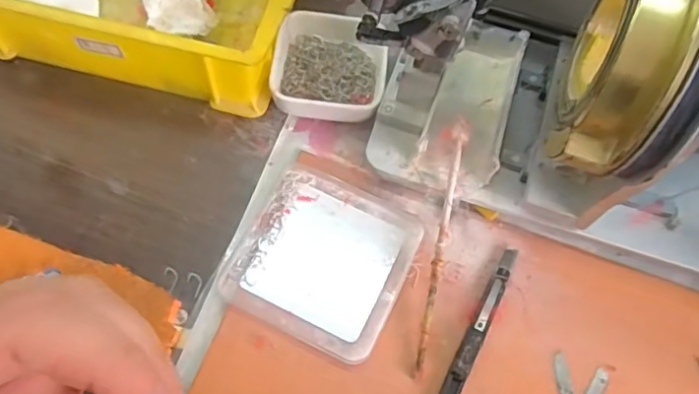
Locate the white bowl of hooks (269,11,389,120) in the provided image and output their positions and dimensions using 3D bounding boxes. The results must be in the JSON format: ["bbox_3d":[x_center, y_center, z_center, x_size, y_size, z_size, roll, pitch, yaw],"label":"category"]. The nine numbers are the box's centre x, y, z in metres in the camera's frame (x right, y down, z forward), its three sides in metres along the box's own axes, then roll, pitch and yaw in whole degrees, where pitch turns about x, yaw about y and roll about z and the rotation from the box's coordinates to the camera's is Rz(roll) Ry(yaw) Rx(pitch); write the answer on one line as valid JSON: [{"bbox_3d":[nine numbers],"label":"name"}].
[{"bbox_3d":[-0.013,-0.100,0.418,0.079,0.022,0.090,7,65,-1],"label":"white bowl of hooks"}]

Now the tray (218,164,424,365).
[{"bbox_3d":[-0.016,0.040,0.373,0.105,0.008,0.109,25,66,7],"label":"tray"}]

